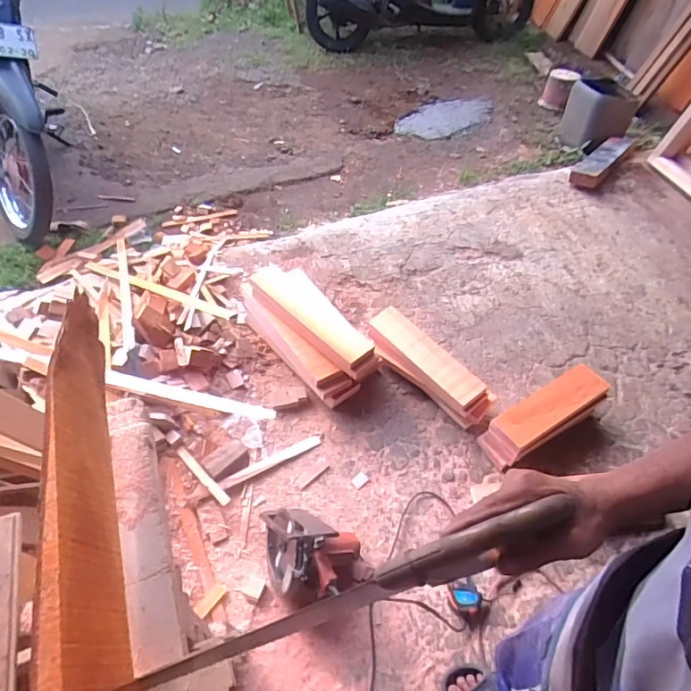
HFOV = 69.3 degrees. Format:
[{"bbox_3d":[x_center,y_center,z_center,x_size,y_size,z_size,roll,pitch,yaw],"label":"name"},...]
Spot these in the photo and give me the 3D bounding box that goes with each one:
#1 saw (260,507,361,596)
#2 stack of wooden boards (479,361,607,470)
[{"bbox_3d":[-0.086,0.503,1.233,0.263,0.194,0.212,3,52,0],"label":"saw"},{"bbox_3d":[0.616,0.214,1.528,0.413,0.150,0.129,-25,57,-21],"label":"stack of wooden boards"}]

